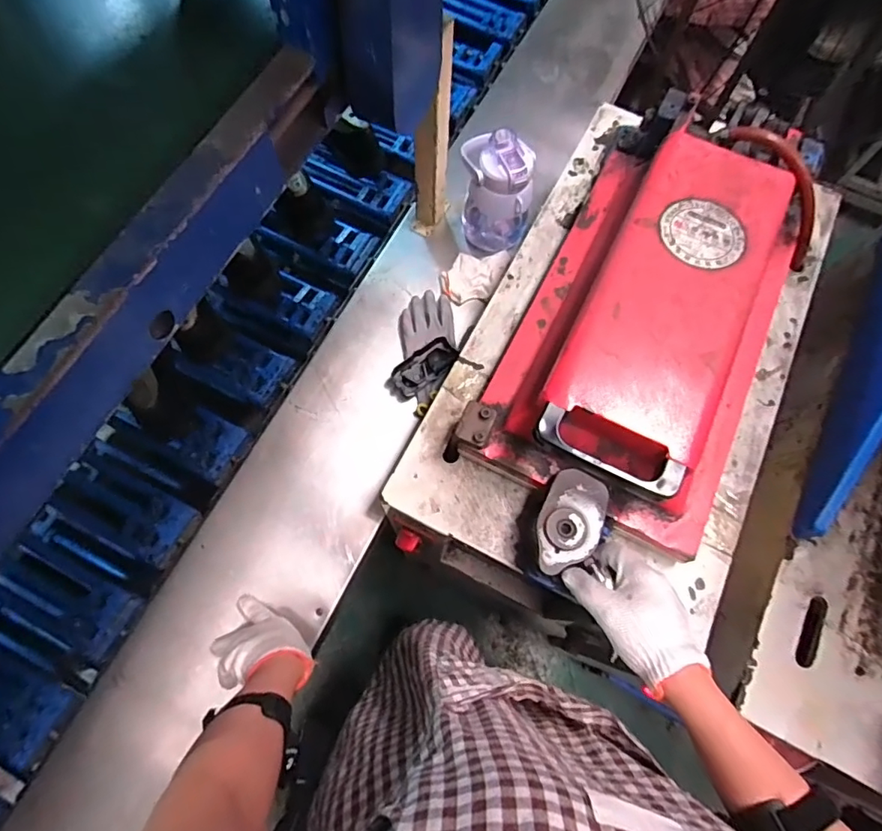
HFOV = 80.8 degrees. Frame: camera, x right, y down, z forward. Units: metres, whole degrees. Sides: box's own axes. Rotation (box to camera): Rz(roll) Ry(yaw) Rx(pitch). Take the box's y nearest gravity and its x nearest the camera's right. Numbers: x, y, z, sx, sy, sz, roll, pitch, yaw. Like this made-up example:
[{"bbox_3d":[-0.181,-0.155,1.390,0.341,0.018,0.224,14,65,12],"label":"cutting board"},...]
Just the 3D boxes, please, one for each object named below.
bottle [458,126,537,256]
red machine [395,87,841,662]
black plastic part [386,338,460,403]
[{"bbox_3d":[0.091,-0.365,0.868,0.123,0.189,0.114,11,71,2],"label":"bottle"},{"bbox_3d":[0.260,-0.108,0.639,0.395,0.164,0.669,27,72,7],"label":"red machine"},{"bbox_3d":[-0.028,-0.074,0.835,0.124,0.025,0.055,-36,76,-13],"label":"black plastic part"}]

